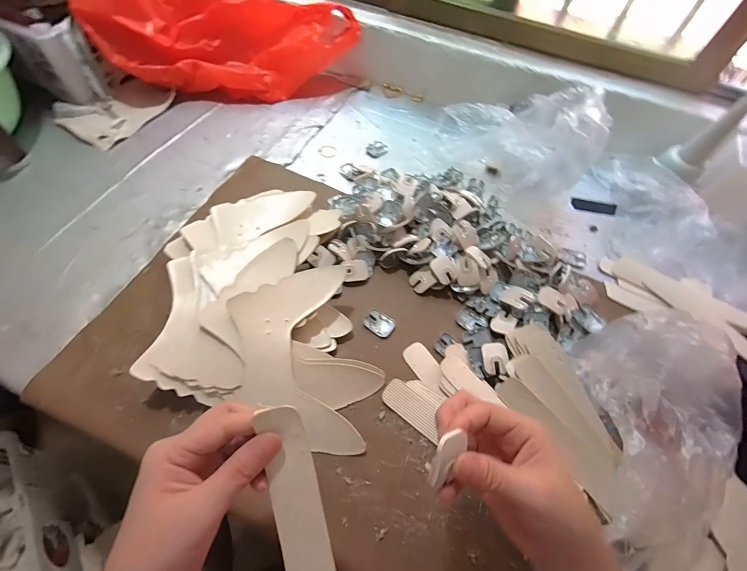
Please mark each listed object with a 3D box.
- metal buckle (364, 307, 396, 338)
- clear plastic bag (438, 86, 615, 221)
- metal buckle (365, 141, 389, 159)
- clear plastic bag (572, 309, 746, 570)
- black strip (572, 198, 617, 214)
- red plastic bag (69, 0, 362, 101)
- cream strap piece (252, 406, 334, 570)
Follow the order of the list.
[{"bbox_3d":[0.008,0.050,0.471,0.039,0.006,0.030,31,60,14],"label":"metal buckle"},{"bbox_3d":[0.232,-0.266,0.602,0.153,0.172,0.278,-28,64,-21],"label":"clear plastic bag"},{"bbox_3d":[0.006,-0.259,0.667,0.039,0.010,0.035,-28,64,-21],"label":"metal buckle"},{"bbox_3d":[0.283,0.160,0.353,0.112,0.095,0.269,16,58,5],"label":"clear plastic bag"},{"bbox_3d":[0.386,-0.139,0.618,0.075,0.005,0.018,31,101,50],"label":"black strip"},{"bbox_3d":[-0.285,-0.534,0.666,0.465,0.232,0.248,-15,60,-14],"label":"red plastic bag"},{"bbox_3d":[-0.049,0.169,0.242,0.032,0.012,0.178,-10,95,-10],"label":"cream strap piece"}]

